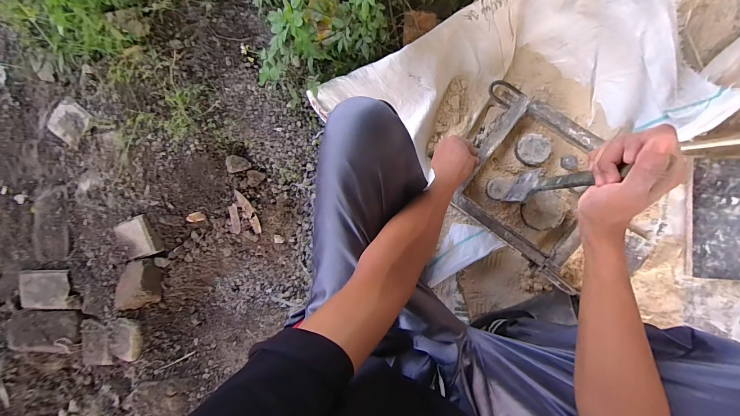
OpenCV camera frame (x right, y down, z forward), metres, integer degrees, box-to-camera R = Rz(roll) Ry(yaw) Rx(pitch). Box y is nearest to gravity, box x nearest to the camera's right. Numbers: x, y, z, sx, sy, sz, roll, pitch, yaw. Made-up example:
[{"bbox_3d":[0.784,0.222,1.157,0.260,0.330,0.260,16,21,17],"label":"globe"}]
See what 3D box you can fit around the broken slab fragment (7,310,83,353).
[{"bbox_3d":[-0.856,0.331,0.825,0.215,0.022,0.122,-3,90,6],"label":"broken slab fragment"}]

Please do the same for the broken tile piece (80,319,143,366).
[{"bbox_3d":[-0.667,0.346,0.803,0.175,0.018,0.119,-4,90,6],"label":"broken tile piece"}]

